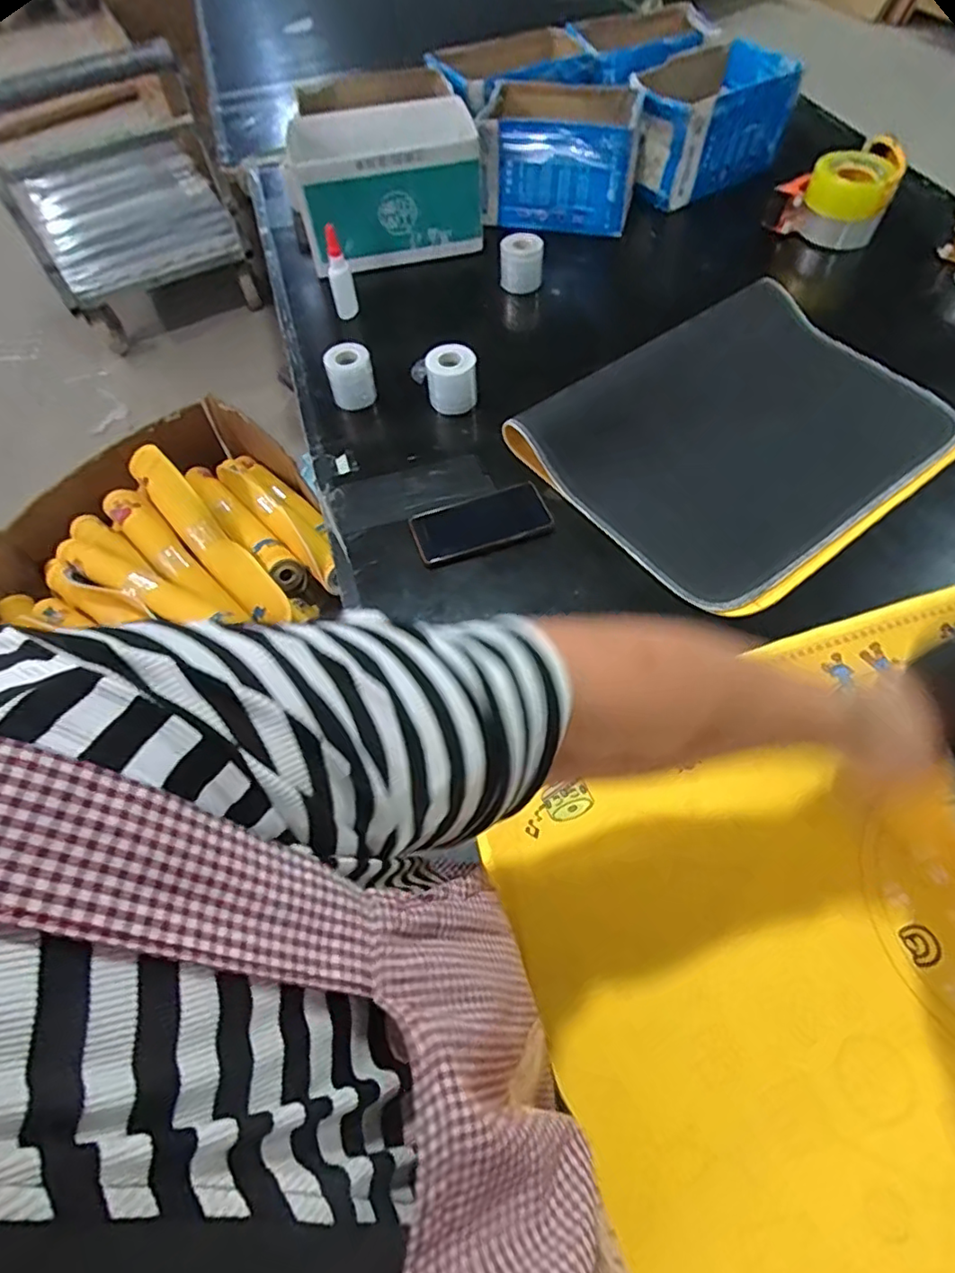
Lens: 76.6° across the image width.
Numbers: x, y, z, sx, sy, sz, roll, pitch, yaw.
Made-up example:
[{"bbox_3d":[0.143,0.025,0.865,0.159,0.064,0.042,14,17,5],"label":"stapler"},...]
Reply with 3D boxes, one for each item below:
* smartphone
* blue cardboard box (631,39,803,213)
[{"bbox_3d":[0.003,-0.141,0.736,0.161,0.012,0.084,-17,58,-8],"label":"smartphone"},{"bbox_3d":[0.404,-0.931,1.099,0.289,0.148,0.180,-29,61,-15],"label":"blue cardboard box"}]

